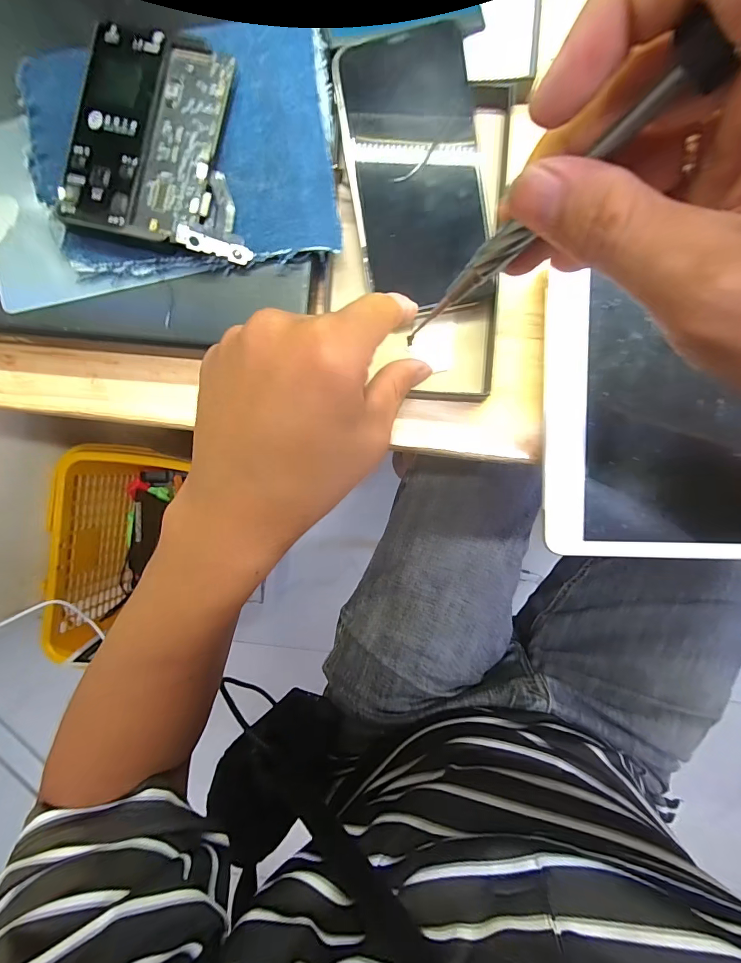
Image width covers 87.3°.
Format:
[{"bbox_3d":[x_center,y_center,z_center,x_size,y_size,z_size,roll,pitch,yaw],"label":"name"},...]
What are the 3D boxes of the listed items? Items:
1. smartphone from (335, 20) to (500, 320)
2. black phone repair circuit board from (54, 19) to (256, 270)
[{"bbox_3d":[0.024,-0.164,0.211,0.068,0.014,0.132,-10,98,10],"label":"smartphone"},{"bbox_3d":[-0.106,-0.175,0.203,0.095,0.013,0.100,12,93,2],"label":"black phone repair circuit board"}]

